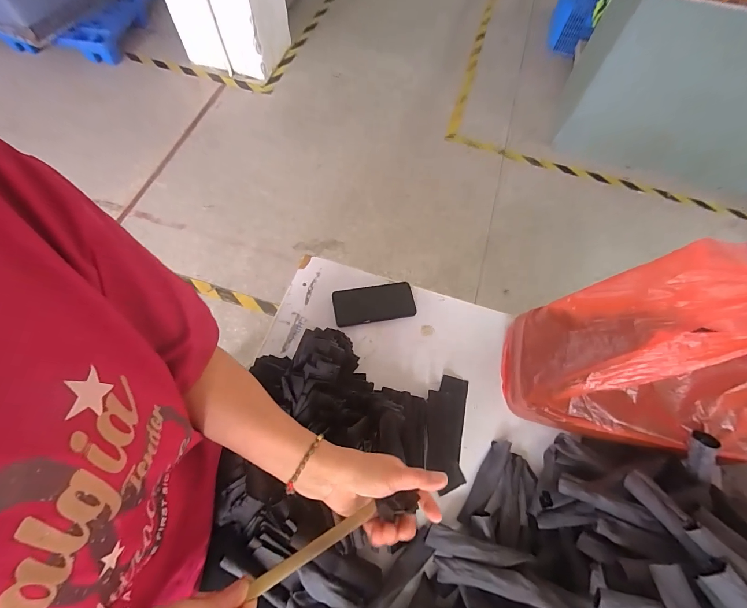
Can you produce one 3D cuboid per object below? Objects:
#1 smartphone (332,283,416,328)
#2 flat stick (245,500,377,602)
[{"bbox_3d":[0.001,-0.001,0.702,0.163,0.012,0.080,-9,65,-7],"label":"smartphone"},{"bbox_3d":[-0.059,0.250,0.351,0.133,0.008,0.014,-24,68,-18],"label":"flat stick"}]

